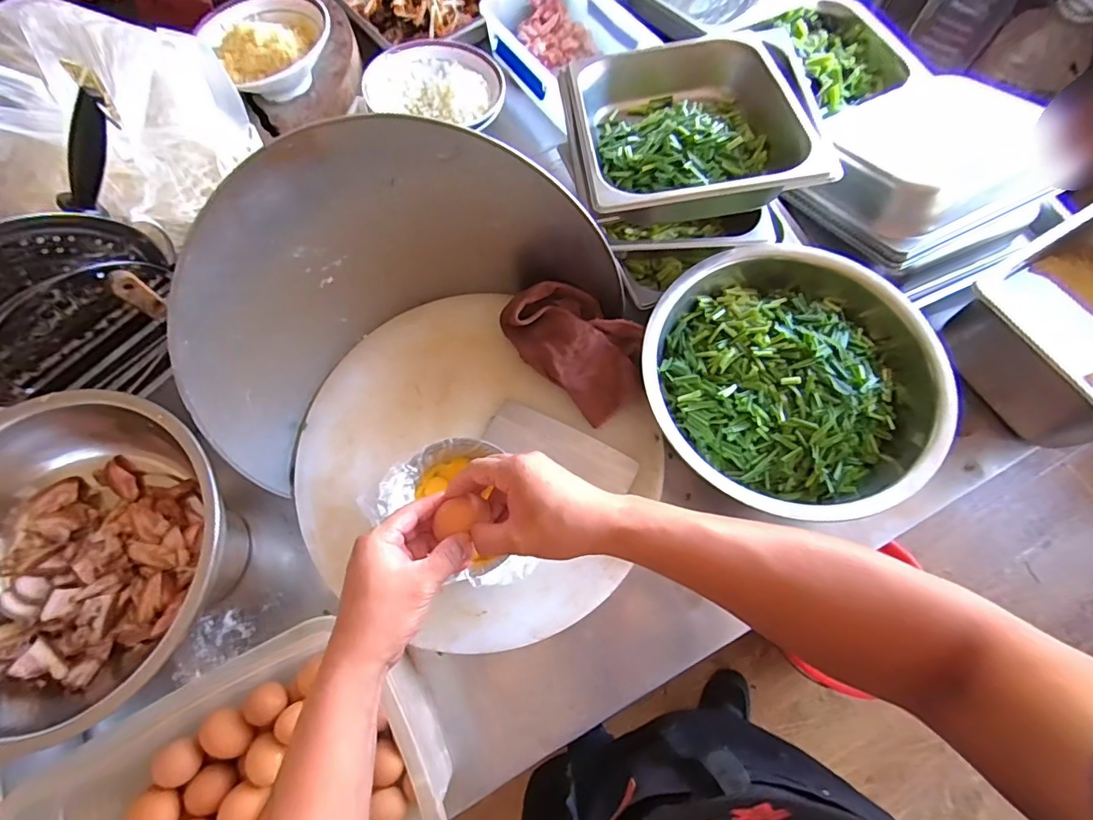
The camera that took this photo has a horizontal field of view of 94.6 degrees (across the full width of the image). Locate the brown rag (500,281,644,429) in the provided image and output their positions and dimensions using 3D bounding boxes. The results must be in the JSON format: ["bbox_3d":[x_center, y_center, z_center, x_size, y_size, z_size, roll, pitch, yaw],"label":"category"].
[{"bbox_3d":[0.041,-0.088,0.669,0.197,0.052,0.122,43,77,15],"label":"brown rag"}]

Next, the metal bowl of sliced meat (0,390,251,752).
[{"bbox_3d":[-0.466,0.143,0.523,0.309,0.132,0.290,-1,70,2],"label":"metal bowl of sliced meat"}]

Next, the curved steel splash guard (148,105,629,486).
[{"bbox_3d":[-0.171,-0.128,0.573,0.480,0.276,0.171,-29,71,-8],"label":"curved steel splash guard"}]

